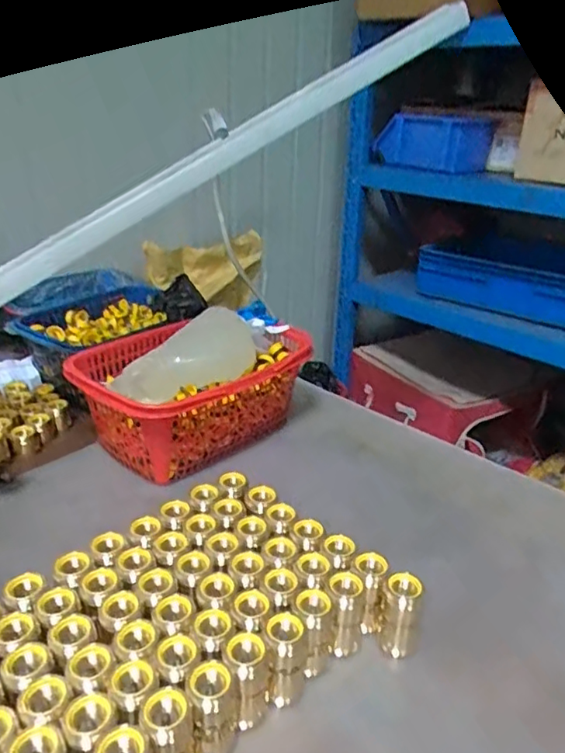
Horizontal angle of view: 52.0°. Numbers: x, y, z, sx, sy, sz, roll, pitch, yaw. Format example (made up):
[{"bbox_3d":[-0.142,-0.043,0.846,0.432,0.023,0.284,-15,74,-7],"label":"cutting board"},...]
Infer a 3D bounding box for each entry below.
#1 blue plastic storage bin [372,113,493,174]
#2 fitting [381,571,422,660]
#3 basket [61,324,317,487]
[{"bbox_3d":[0.357,-0.558,1.398,0.269,0.112,0.081,14,26,22],"label":"blue plastic storage bin"},{"bbox_3d":[0.095,0.189,0.460,0.025,0.064,0.023,12,28,20],"label":"fitting"},{"bbox_3d":[-0.110,0.021,0.750,0.201,0.119,0.292,23,32,38],"label":"basket"}]

